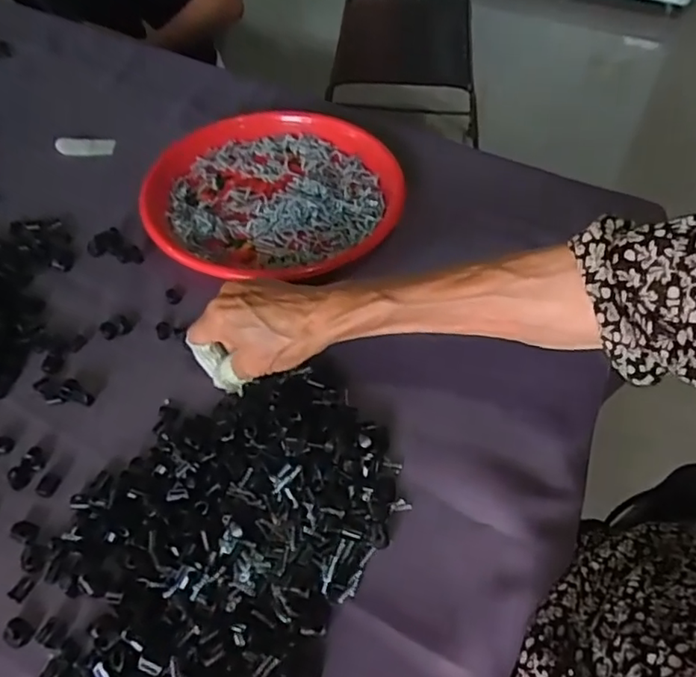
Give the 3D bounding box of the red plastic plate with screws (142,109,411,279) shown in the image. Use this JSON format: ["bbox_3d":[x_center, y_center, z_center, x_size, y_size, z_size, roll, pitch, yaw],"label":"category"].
[{"bbox_3d":[-0.069,-0.138,0.572,0.236,0.036,0.219,0,52,0],"label":"red plastic plate with screws"}]

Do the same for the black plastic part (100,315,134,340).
[{"bbox_3d":[-0.191,-0.010,0.491,0.026,0.007,0.018,-19,55,-14],"label":"black plastic part"}]

